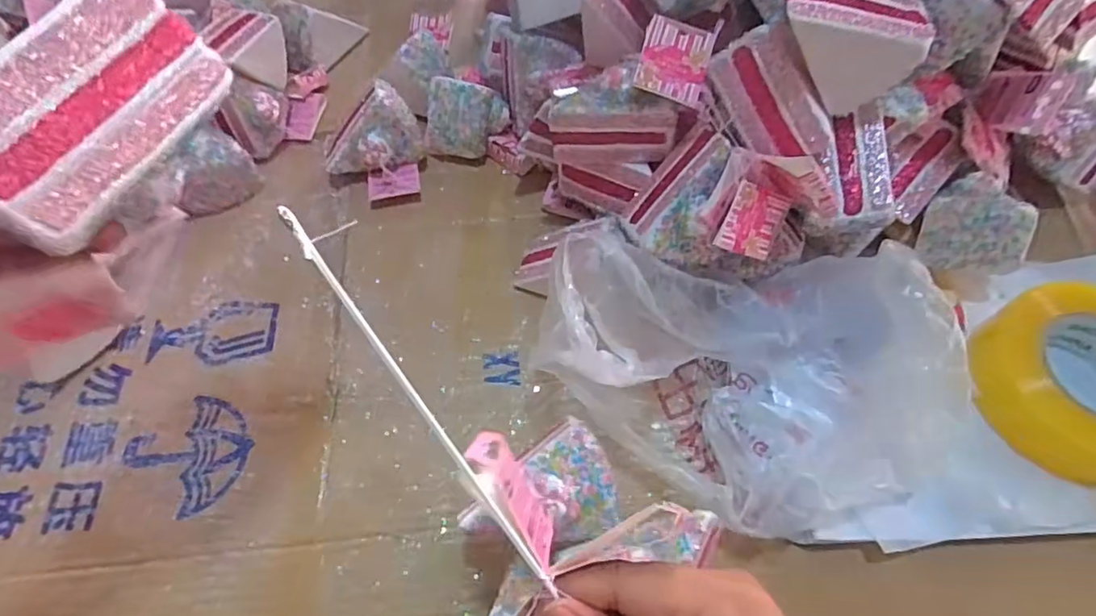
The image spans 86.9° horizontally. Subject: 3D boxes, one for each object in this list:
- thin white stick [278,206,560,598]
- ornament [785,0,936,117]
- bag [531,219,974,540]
[{"bbox_3d":[-0.049,0.036,0.218,0.005,0.007,0.170,-35,97,-16],"label":"thin white stick"},{"bbox_3d":[0.182,-0.164,0.360,0.084,0.062,0.048,8,62,6],"label":"ornament"},{"bbox_3d":[0.119,0.036,0.370,0.220,0.133,0.176,11,62,7],"label":"bag"}]

